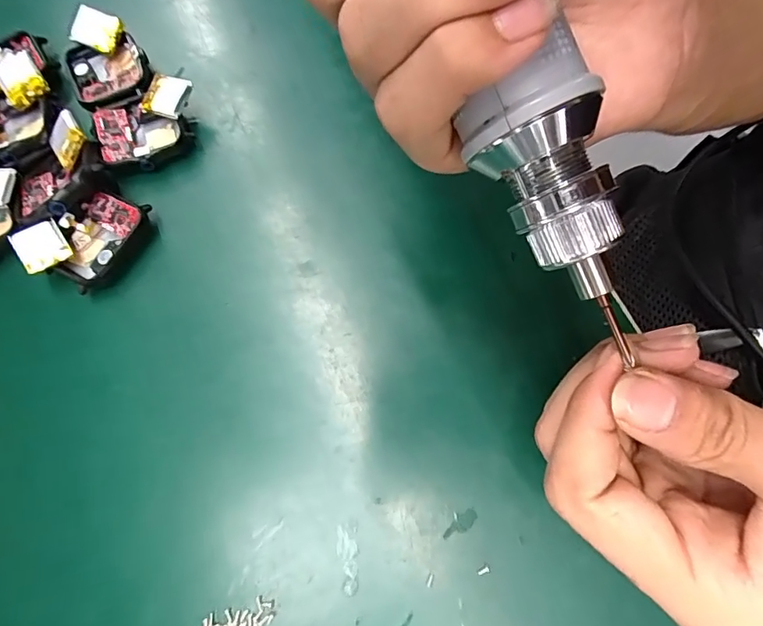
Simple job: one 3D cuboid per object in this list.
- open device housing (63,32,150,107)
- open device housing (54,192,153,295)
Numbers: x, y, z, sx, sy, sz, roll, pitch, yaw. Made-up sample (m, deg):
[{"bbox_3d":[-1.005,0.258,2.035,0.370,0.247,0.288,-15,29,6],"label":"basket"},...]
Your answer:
[{"bbox_3d":[-0.141,-0.124,0.243,0.037,0.008,0.042,-21,72,-3],"label":"open device housing"},{"bbox_3d":[-0.129,-0.035,0.214,0.036,0.010,0.044,34,78,13],"label":"open device housing"}]

